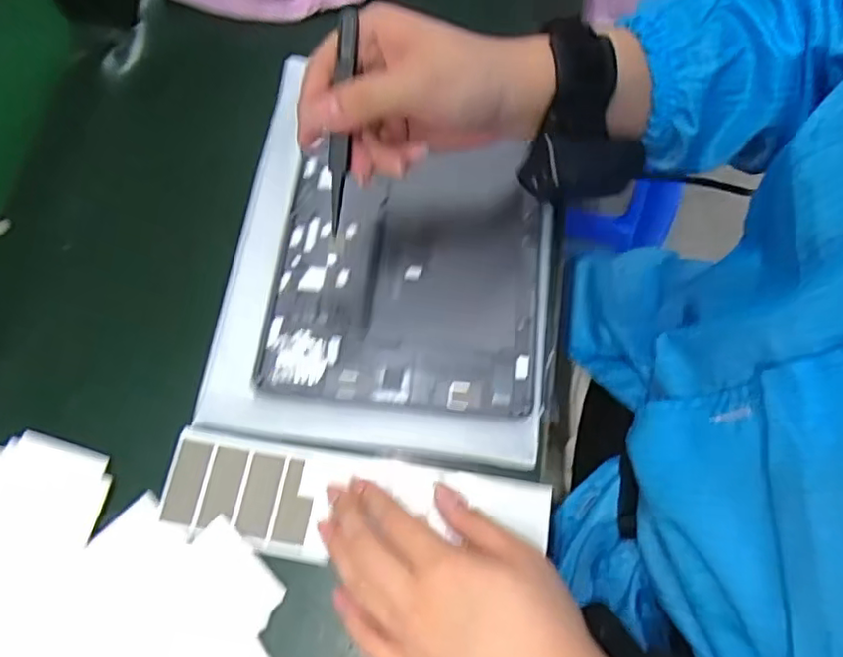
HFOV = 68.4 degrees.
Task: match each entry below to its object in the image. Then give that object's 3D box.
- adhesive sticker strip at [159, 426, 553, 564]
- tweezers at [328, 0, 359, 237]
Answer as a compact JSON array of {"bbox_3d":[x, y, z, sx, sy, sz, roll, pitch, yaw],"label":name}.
[{"bbox_3d":[-0.039,0.102,0.351,0.215,0.006,0.060,8,70,6],"label":"adhesive sticker strip"},{"bbox_3d":[-0.040,-0.106,0.317,0.010,0.014,0.109,5,94,3],"label":"tweezers"}]

